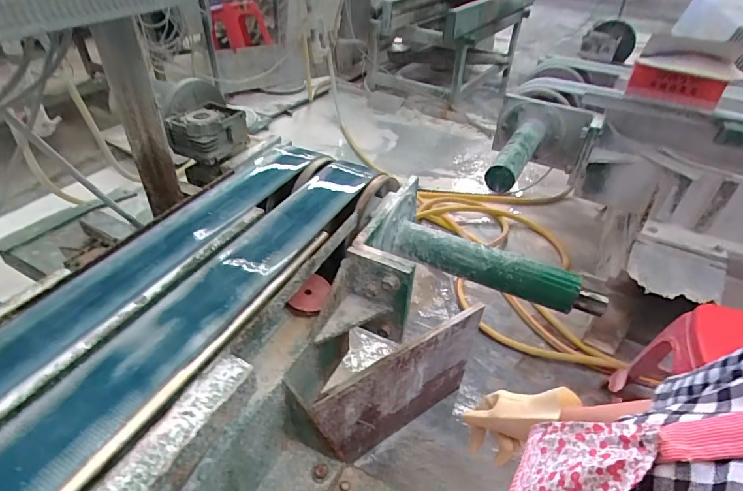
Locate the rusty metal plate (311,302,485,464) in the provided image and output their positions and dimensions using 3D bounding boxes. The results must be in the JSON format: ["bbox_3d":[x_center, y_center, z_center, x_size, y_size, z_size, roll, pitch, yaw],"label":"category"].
[{"bbox_3d":[0.084,0.408,1.160,0.499,0.421,0.027,-22,46,-28],"label":"rusty metal plate"}]

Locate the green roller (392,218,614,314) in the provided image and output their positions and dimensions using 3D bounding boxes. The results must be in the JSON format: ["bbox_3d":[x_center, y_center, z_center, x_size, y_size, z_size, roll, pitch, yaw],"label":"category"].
[{"bbox_3d":[0.266,0.055,0.932,0.471,0.076,0.069,18,41,17],"label":"green roller"}]

